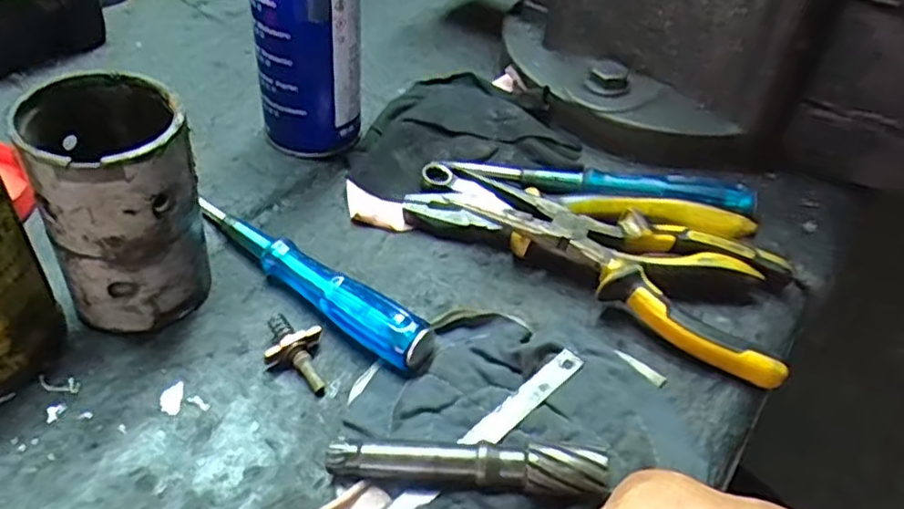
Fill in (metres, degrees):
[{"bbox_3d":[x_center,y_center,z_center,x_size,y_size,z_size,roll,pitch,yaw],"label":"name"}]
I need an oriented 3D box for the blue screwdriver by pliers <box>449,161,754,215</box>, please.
[{"bbox_3d":[0.093,-0.047,0.422,0.186,0.021,0.014,12,44,6],"label":"blue screwdriver by pliers"}]

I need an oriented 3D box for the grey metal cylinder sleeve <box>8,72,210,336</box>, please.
[{"bbox_3d":[-0.155,-0.020,0.321,0.066,0.110,0.067,-18,49,-24],"label":"grey metal cylinder sleeve"}]

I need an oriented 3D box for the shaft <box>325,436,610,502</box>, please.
[{"bbox_3d":[0.006,0.089,0.284,0.114,0.023,0.018,6,44,0],"label":"shaft"}]

